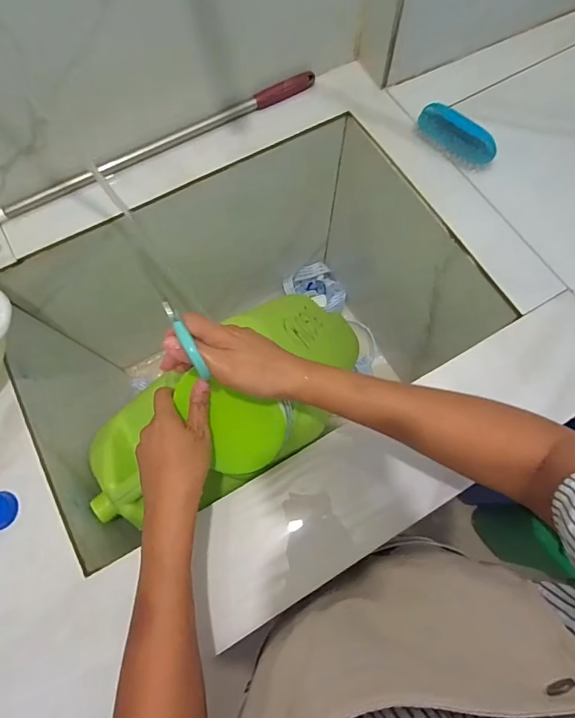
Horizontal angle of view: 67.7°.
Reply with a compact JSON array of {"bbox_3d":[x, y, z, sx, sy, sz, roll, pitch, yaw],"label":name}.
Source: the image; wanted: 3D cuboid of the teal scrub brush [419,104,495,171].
[{"bbox_3d":[0.241,-0.320,0.615,0.120,0.040,0.037,39,76,13],"label":"teal scrub brush"}]

